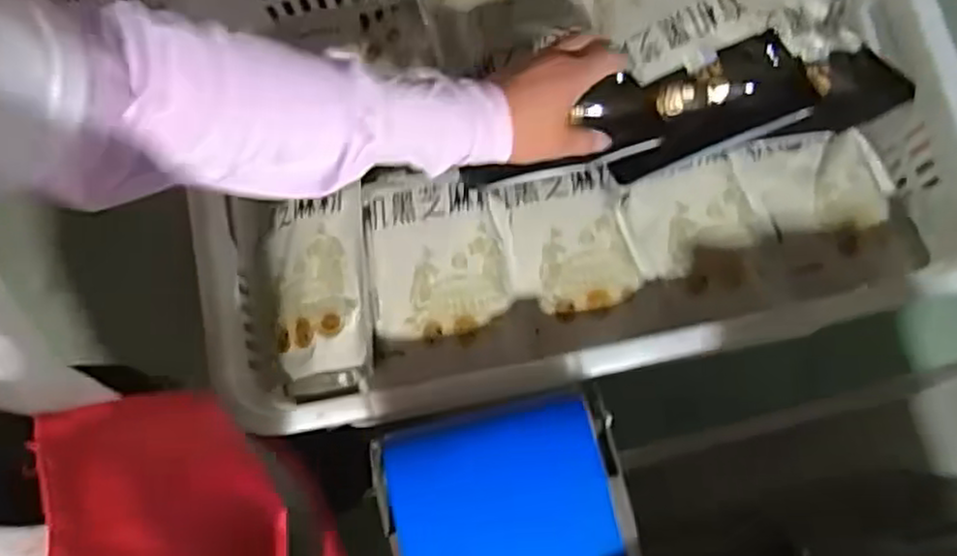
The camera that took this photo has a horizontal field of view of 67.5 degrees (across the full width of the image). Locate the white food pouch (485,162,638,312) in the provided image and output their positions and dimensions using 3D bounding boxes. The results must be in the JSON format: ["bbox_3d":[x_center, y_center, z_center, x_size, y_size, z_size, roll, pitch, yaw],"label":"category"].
[{"bbox_3d":[0.074,-0.028,0.594,0.101,0.038,0.116,-14,78,-3],"label":"white food pouch"}]

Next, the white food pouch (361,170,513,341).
[{"bbox_3d":[-0.037,-0.021,0.595,0.112,0.034,0.140,-7,78,-2],"label":"white food pouch"}]

